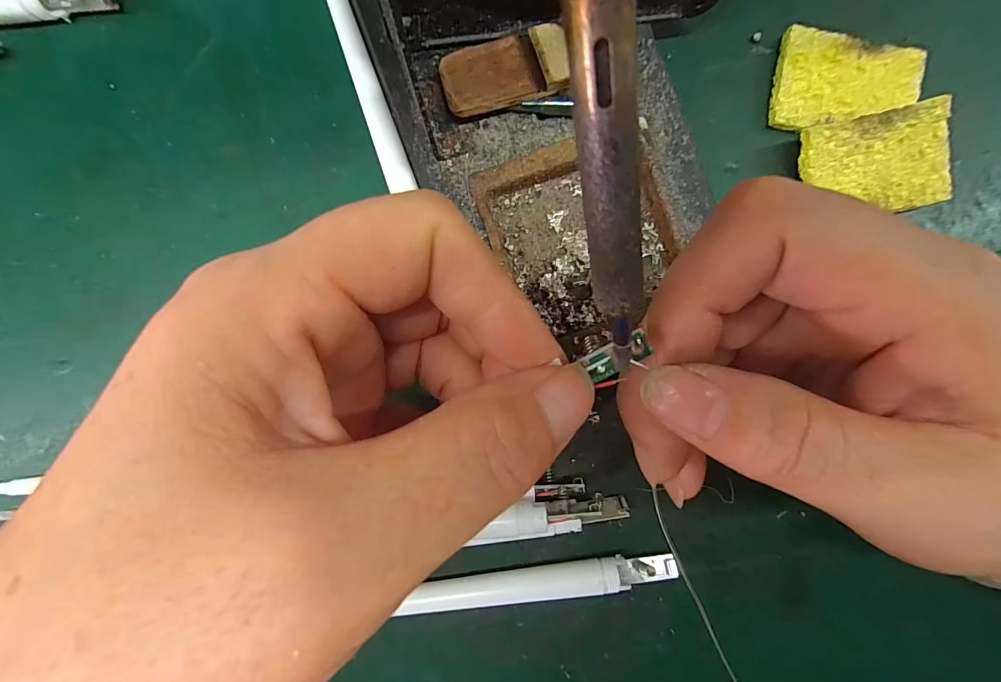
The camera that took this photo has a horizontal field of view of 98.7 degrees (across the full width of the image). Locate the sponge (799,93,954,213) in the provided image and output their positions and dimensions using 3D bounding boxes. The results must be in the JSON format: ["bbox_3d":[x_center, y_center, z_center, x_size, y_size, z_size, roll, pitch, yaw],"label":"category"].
[{"bbox_3d":[0.143,-0.067,0.163,0.052,0.015,0.036,-11,89,-4],"label":"sponge"}]

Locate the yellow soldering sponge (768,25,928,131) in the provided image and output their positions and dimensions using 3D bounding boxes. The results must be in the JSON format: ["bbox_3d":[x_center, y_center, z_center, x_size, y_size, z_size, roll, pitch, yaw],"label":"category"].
[{"bbox_3d":[0.136,-0.099,0.169,0.054,0.008,0.037,11,88,-3],"label":"yellow soldering sponge"}]

